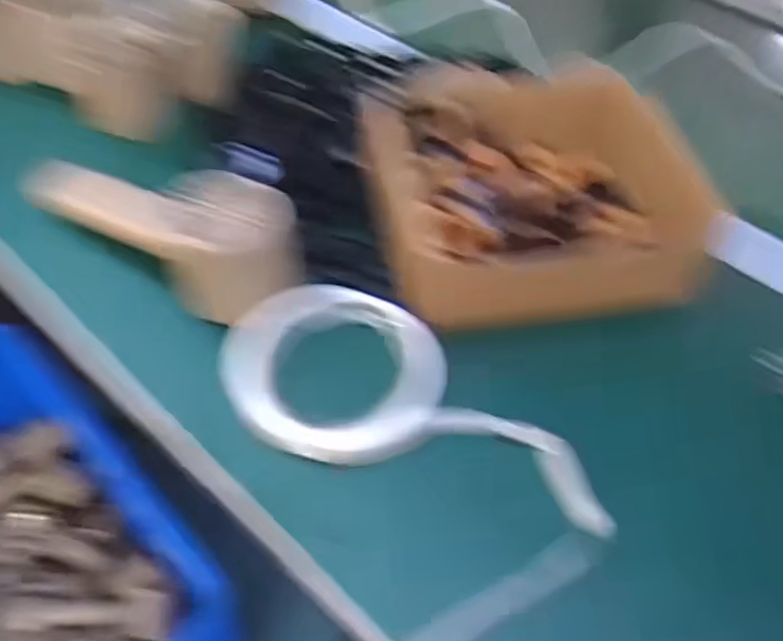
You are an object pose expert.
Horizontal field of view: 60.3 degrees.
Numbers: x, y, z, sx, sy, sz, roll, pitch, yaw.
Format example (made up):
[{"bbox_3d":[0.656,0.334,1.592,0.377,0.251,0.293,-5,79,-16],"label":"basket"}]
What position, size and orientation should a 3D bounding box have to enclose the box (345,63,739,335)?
[{"bbox_3d":[0.088,-0.084,0.408,0.185,0.055,0.174,-6,53,-11],"label":"box"}]

